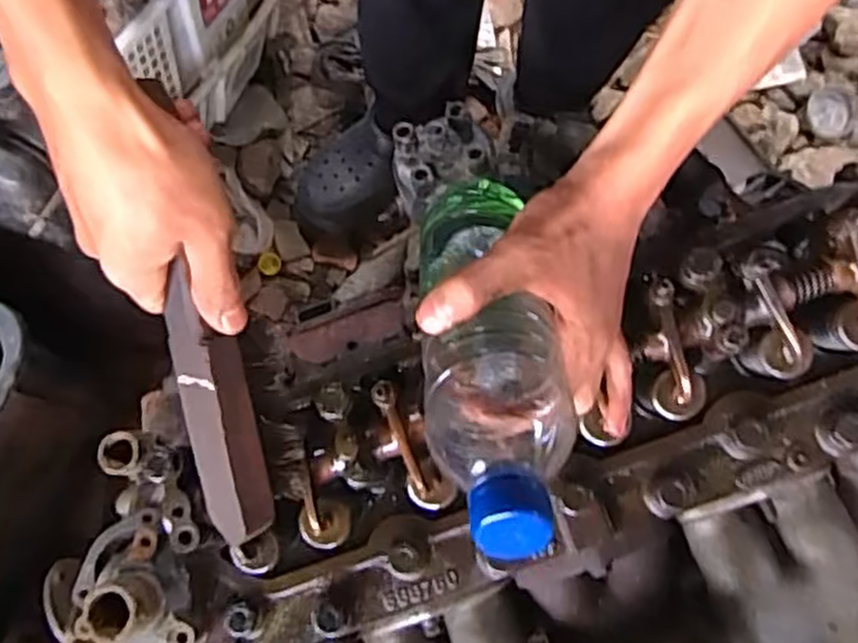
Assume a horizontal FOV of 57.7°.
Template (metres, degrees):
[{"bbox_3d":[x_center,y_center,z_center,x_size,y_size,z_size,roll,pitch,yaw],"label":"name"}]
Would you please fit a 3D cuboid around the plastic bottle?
[{"bbox_3d":[0.029,0.010,0.382,0.055,0.060,0.234,-2,44,0],"label":"plastic bottle"}]

